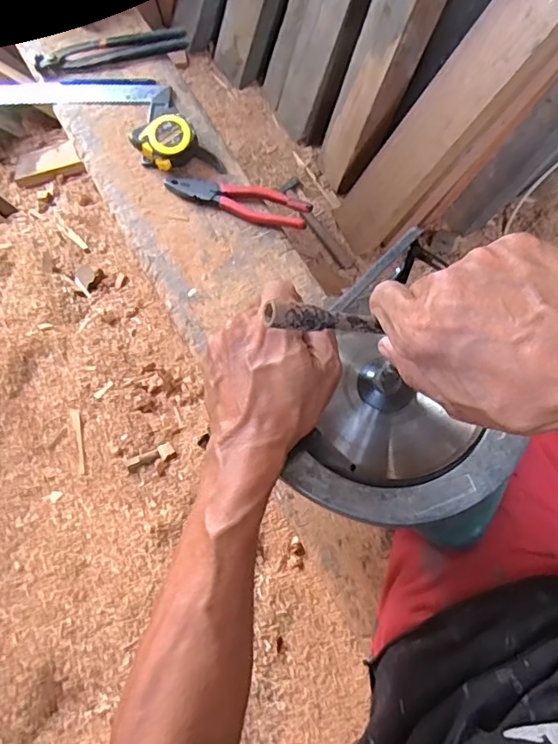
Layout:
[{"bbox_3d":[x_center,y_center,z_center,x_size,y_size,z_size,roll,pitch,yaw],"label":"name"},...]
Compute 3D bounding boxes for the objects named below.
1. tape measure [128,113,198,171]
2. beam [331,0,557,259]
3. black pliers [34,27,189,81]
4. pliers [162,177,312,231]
[{"bbox_3d":[-0.147,-0.300,0.714,0.074,0.048,0.060,-37,77,-10],"label":"tape measure"},{"bbox_3d":[0.344,-0.507,1.125,0.072,0.685,0.162,-15,72,-33],"label":"beam"},{"bbox_3d":[-0.241,-0.463,0.779,0.216,0.020,0.045,-10,74,-3],"label":"black pliers"},{"bbox_3d":[-0.057,-0.223,0.699,0.193,0.023,0.046,14,74,4],"label":"pliers"}]

